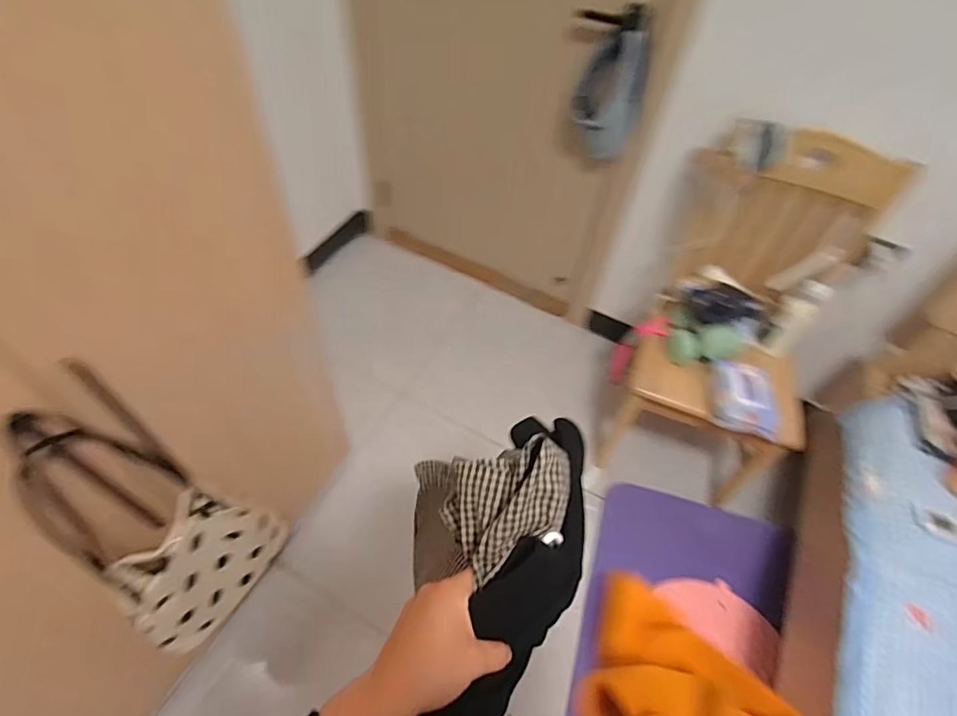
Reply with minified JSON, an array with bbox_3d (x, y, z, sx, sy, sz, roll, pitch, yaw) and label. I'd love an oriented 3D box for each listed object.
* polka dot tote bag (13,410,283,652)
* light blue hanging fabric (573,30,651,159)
[{"bbox_3d":[-0.467,0.270,0.721,0.150,0.504,0.229,17,59,5],"label":"polka dot tote bag"},{"bbox_3d":[0.324,-0.641,1.242,0.162,0.283,0.047,21,60,7],"label":"light blue hanging fabric"}]

